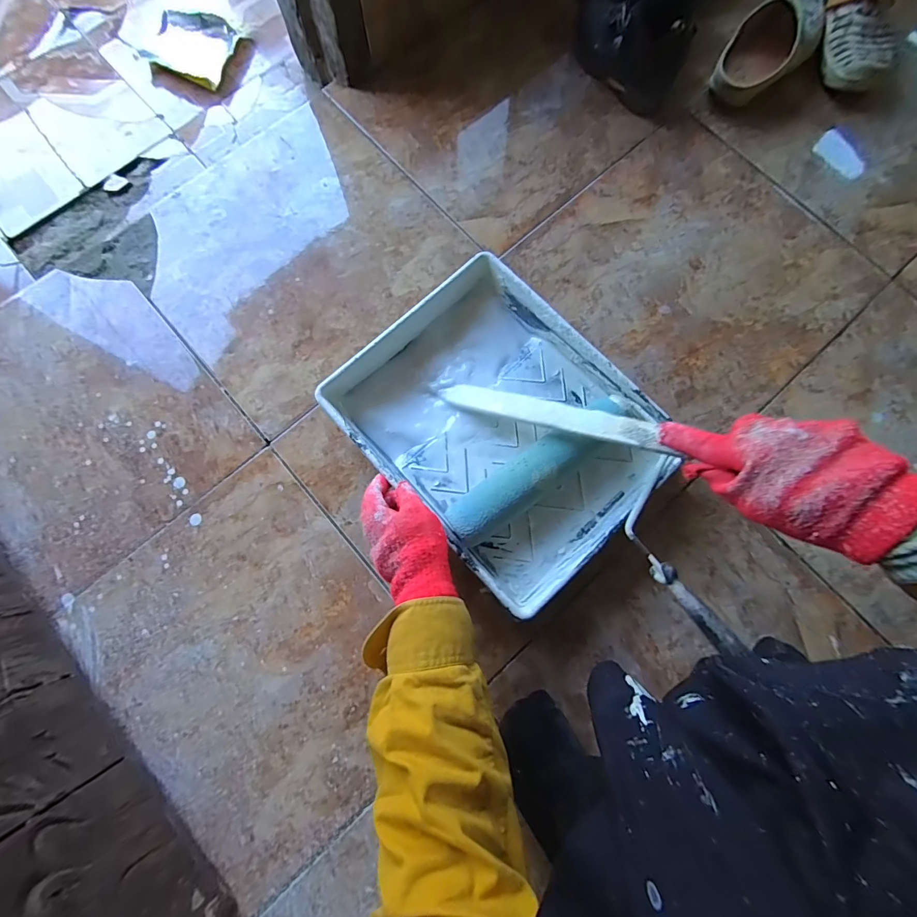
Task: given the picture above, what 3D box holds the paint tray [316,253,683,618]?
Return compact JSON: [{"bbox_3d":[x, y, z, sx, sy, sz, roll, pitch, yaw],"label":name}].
[{"bbox_3d":[0.053,-0.042,0.493,0.283,0.054,0.346,-43,79,-8],"label":"paint tray"}]

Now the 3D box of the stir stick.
[{"bbox_3d":[0.086,-0.051,0.451,0.259,0.010,0.035,21,71,38],"label":"stir stick"}]

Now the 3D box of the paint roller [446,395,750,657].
[{"bbox_3d":[0.160,0.091,0.435,0.244,0.073,0.268,-37,79,-7],"label":"paint roller"}]

